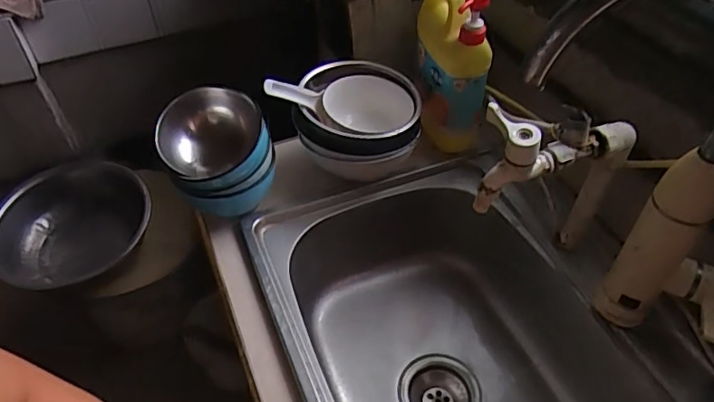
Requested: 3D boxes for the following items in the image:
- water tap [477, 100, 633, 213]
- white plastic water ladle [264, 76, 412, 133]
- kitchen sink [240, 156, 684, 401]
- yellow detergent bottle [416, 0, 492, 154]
[{"bbox_3d":[0.200,-0.065,0.559,0.188,0.089,0.056,-20,49,-18],"label":"water tap"},{"bbox_3d":[-0.029,-0.136,0.767,0.238,0.067,0.101,-2,41,-35],"label":"white plastic water ladle"},{"bbox_3d":[0.121,0.198,0.699,0.385,0.197,0.497,-17,48,-16],"label":"kitchen sink"},{"bbox_3d":[0.137,-0.210,0.808,0.090,0.229,0.145,-1,46,-1],"label":"yellow detergent bottle"}]

